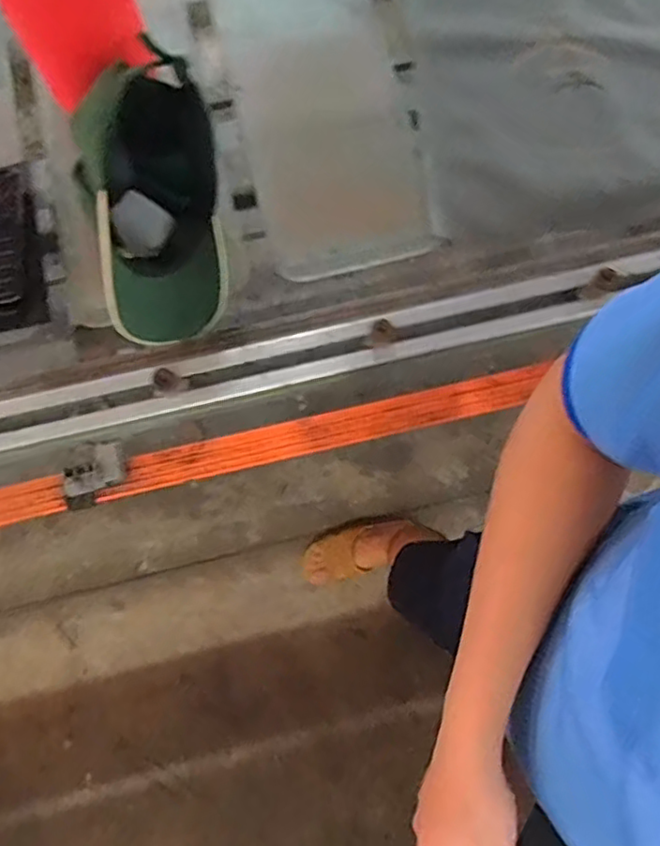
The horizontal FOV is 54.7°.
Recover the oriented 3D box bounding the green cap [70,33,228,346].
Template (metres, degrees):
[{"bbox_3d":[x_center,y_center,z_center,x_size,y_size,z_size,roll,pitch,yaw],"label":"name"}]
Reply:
[{"bbox_3d":[-0.182,-0.222,0.661,0.123,0.145,0.252,-6,77,-1],"label":"green cap"}]

